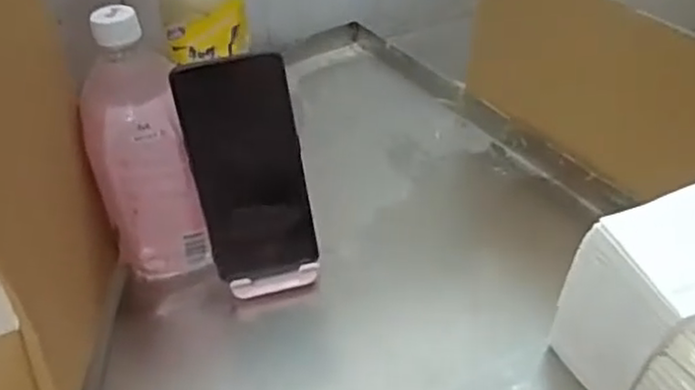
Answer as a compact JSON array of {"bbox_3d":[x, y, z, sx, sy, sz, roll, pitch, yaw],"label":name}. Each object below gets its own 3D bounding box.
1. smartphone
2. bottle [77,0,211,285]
[{"bbox_3d":[-0.069,-0.015,0.489,0.076,0.161,0.006,-13,20,-11],"label":"smartphone"},{"bbox_3d":[-0.151,-0.028,0.503,0.069,0.190,0.081,-19,39,-20],"label":"bottle"}]

